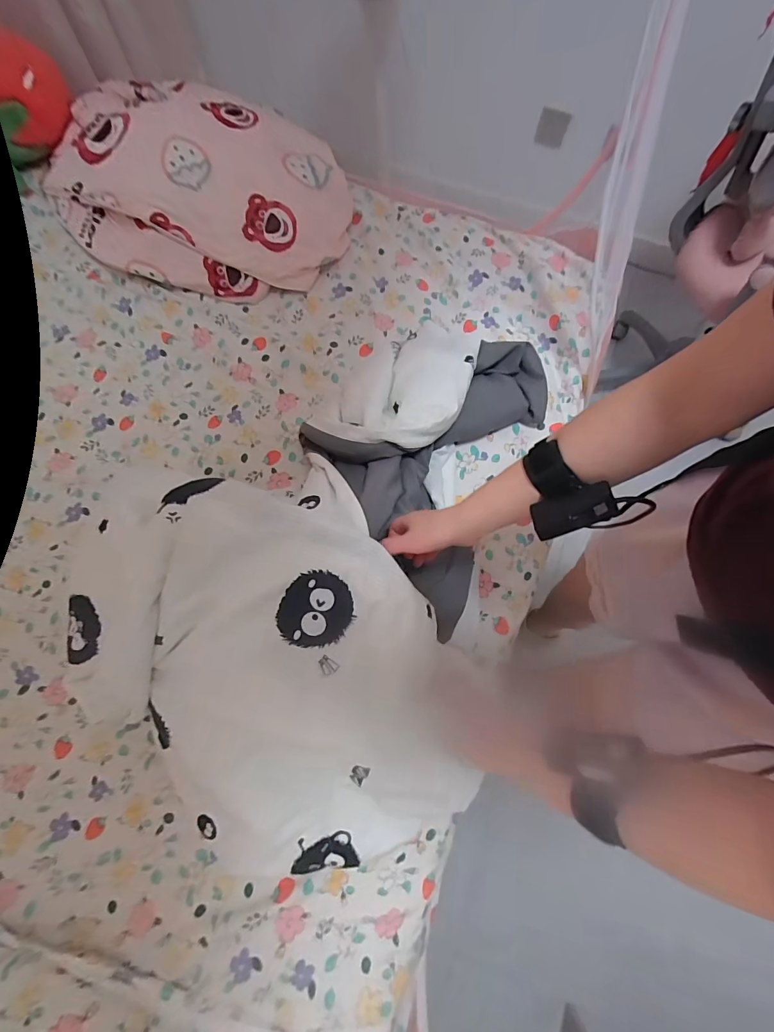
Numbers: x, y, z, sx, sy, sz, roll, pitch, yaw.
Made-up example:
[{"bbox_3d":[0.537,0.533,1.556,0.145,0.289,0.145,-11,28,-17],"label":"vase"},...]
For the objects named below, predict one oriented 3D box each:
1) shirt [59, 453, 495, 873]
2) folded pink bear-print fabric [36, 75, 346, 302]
[{"bbox_3d":[-0.139,0.193,0.484,0.400,0.192,0.486,-32,77,-9],"label":"shirt"},{"bbox_3d":[-0.392,-0.678,0.861,0.606,0.152,0.413,11,75,2],"label":"folded pink bear-print fabric"}]

